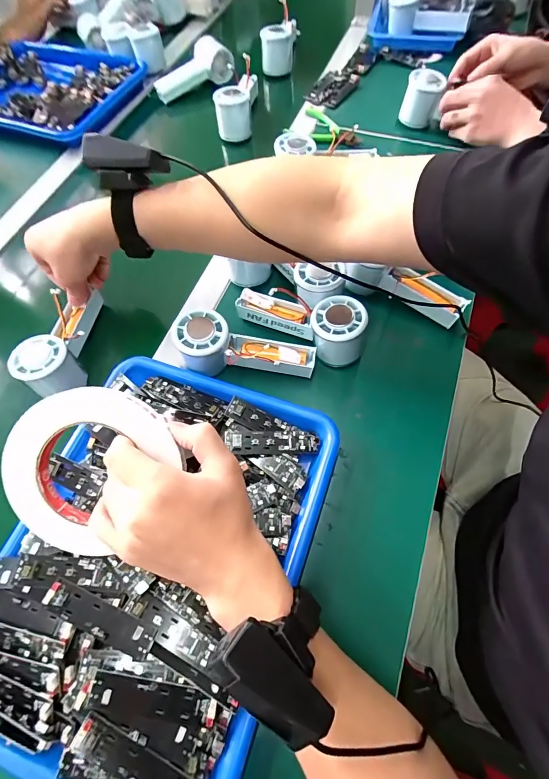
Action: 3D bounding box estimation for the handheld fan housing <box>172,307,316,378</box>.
[{"bbox_3d":[-0.032,-0.041,0.403,0.151,0.046,0.060,11,63,-5],"label":"handheld fan housing"}]

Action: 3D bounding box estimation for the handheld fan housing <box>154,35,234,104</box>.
[{"bbox_3d":[-0.145,-0.564,0.664,0.140,0.055,0.049,-25,62,5],"label":"handheld fan housing"}]

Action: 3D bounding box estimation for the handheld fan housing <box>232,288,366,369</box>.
[{"bbox_3d":[0.026,-0.075,0.421,0.149,0.063,0.056,21,66,15],"label":"handheld fan housing"}]

